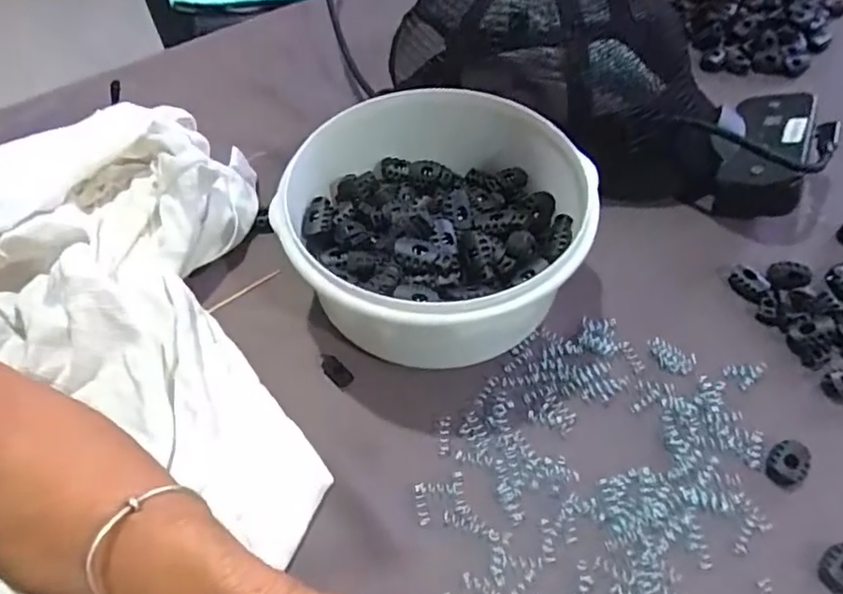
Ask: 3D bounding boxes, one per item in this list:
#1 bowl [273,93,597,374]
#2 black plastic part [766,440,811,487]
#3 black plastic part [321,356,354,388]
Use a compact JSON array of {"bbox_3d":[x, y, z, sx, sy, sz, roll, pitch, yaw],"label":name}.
[{"bbox_3d":[0.010,-0.036,0.336,0.163,0.076,0.156,-1,55,1],"label":"bowl"},{"bbox_3d":[0.180,0.080,0.290,0.017,0.007,0.024,33,62,22],"label":"black plastic part"},{"bbox_3d":[-0.048,0.041,0.330,0.011,0.004,0.023,-39,62,-23],"label":"black plastic part"}]

